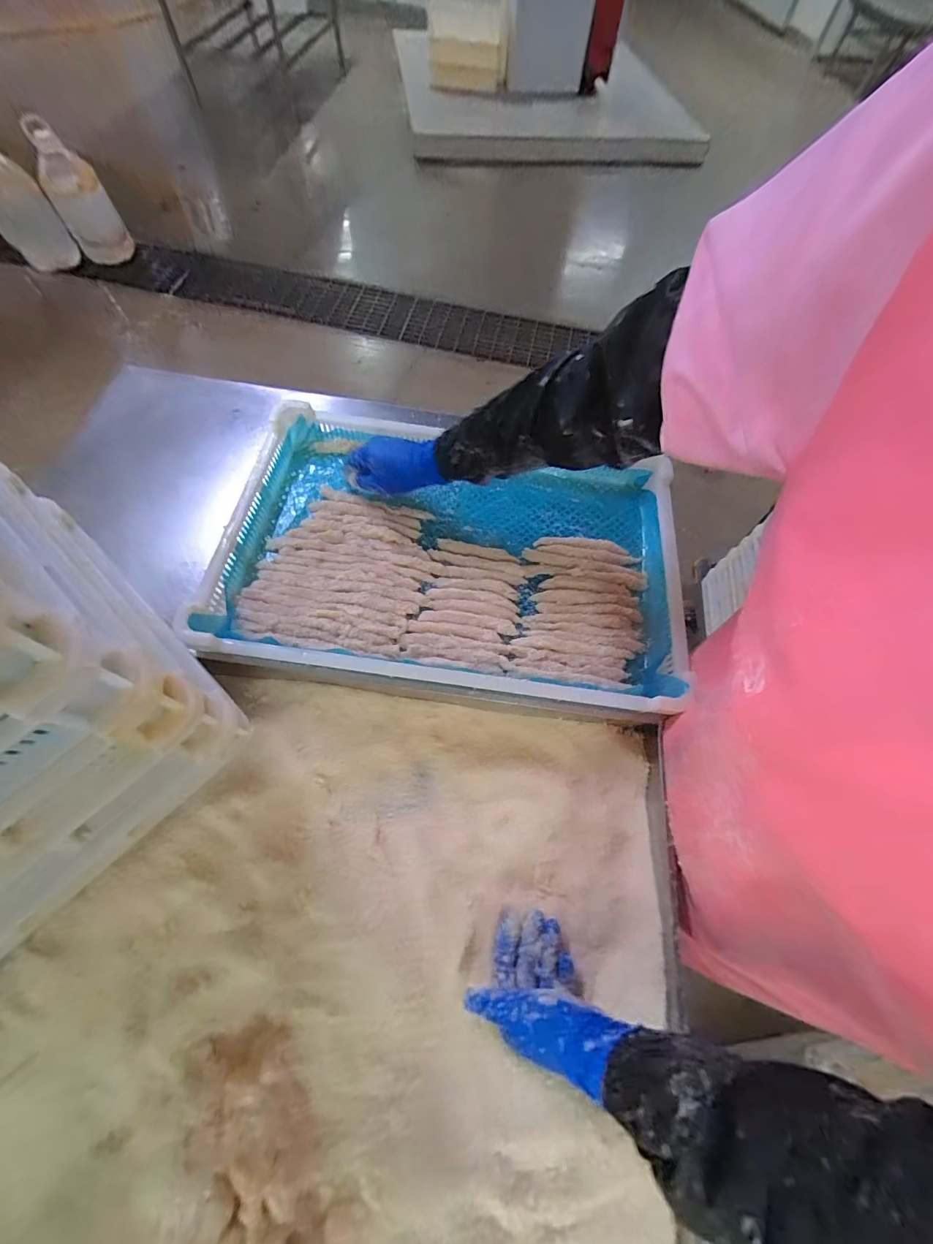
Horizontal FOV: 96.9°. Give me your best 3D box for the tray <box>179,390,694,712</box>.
[{"bbox_3d":[-0.015,-0.101,0.562,0.590,0.064,0.394,7,63,3],"label":"tray"}]

